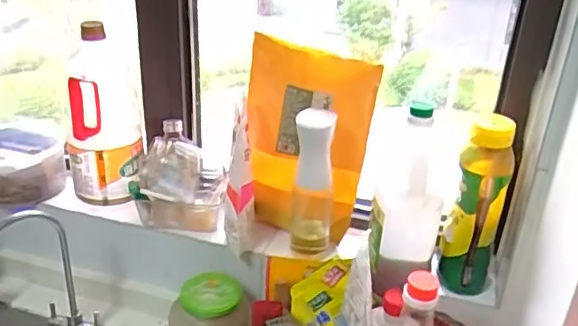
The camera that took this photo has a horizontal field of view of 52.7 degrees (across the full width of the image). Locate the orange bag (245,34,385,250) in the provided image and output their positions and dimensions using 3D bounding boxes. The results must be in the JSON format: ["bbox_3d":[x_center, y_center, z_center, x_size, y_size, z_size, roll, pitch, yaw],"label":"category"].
[{"bbox_3d":[0.026,-0.027,0.824,0.172,0.269,0.104,5,28,5],"label":"orange bag"}]

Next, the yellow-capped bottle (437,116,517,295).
[{"bbox_3d":[0.243,0.052,0.751,0.066,0.236,0.080,12,30,18],"label":"yellow-capped bottle"}]

